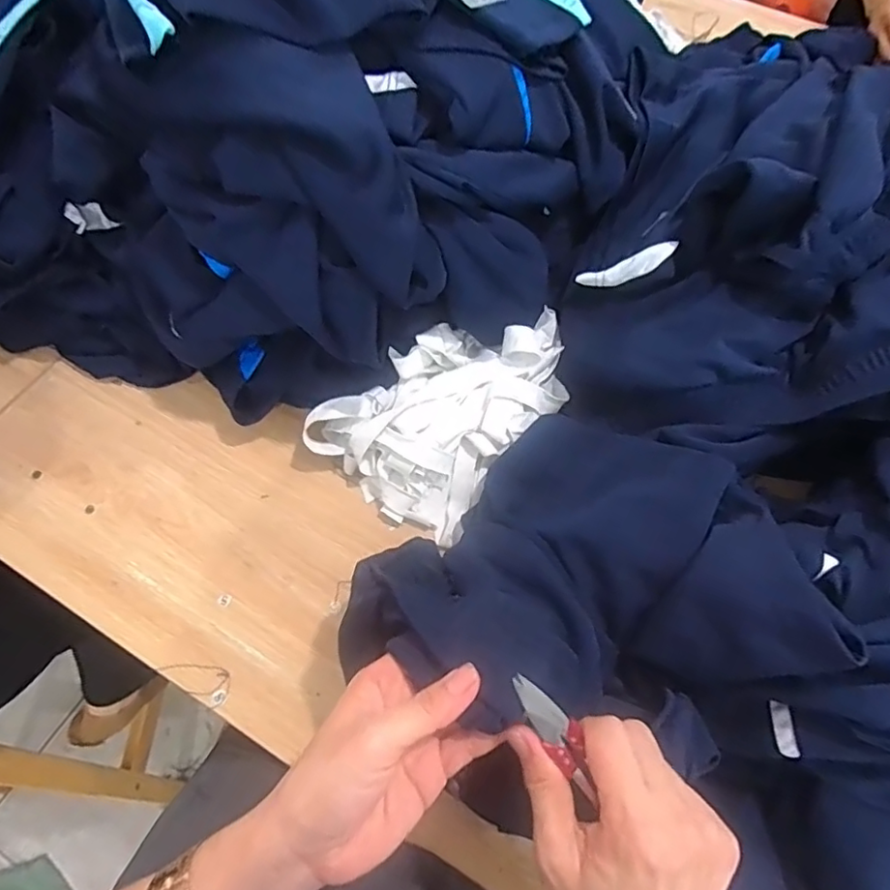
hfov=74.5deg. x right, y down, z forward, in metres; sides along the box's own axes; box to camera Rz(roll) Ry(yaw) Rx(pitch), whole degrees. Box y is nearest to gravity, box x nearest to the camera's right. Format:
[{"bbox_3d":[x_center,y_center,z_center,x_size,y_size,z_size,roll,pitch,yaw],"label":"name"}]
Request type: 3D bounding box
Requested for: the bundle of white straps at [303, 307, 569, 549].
[{"bbox_3d":[0.006,-0.042,0.543,0.161,0.065,0.230,37,69,16],"label":"bundle of white straps"}]

